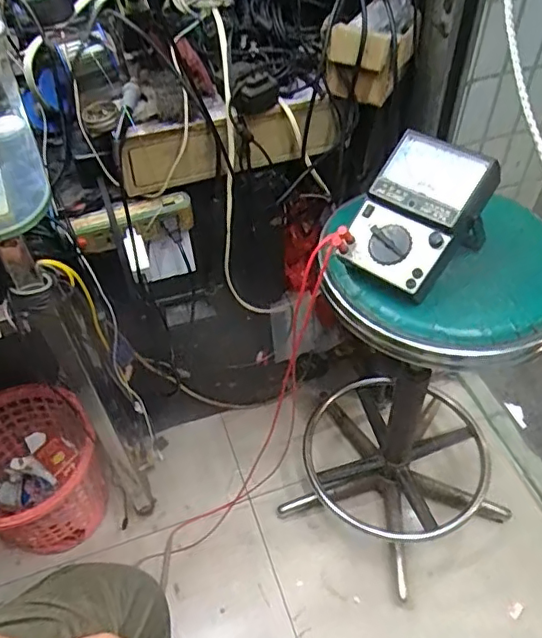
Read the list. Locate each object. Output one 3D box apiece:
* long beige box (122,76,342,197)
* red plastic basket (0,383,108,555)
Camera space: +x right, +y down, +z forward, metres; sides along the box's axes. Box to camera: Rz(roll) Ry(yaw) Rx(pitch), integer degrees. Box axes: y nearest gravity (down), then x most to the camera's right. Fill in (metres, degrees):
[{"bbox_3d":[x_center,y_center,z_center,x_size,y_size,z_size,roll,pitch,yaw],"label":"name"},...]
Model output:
[{"bbox_3d":[-0.048,-0.232,0.739,0.284,0.097,0.040,-24,53,-17],"label":"long beige box"},{"bbox_3d":[-0.431,0.282,1.026,0.236,0.255,0.236,-2,50,2],"label":"red plastic basket"}]

